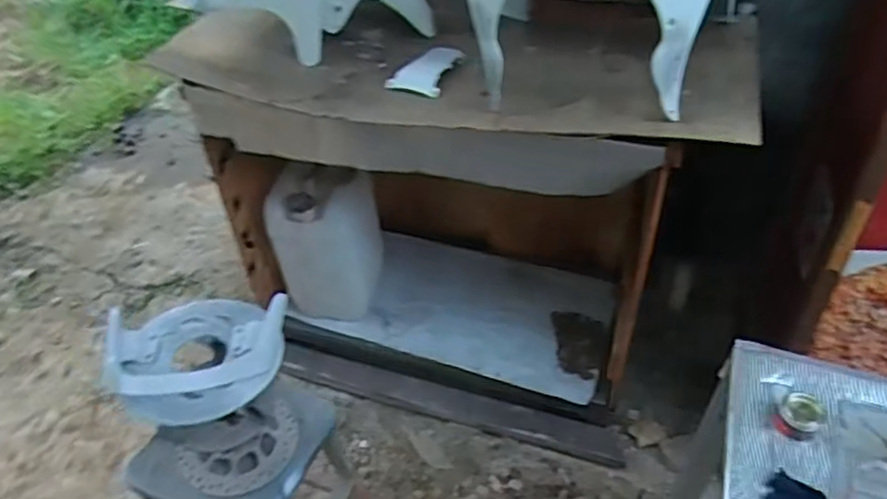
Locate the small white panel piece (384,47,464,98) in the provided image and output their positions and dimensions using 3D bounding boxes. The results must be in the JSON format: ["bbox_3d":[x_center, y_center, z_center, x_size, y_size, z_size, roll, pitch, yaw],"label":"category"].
[{"bbox_3d":[-0.036,-0.358,1.311,0.114,0.024,0.148,15,50,19],"label":"small white panel piece"}]

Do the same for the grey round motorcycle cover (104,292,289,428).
[{"bbox_3d":[-0.367,0.142,1.001,0.261,0.092,0.215,-13,41,-12],"label":"grey round motorcycle cover"}]

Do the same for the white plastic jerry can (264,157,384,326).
[{"bbox_3d":[-0.300,-0.022,1.737,0.279,0.417,0.215,-8,40,-7],"label":"white plastic jerry can"}]

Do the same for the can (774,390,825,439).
[{"bbox_3d":[0.516,0.238,0.955,0.060,0.046,0.061,30,50,33],"label":"can"}]

